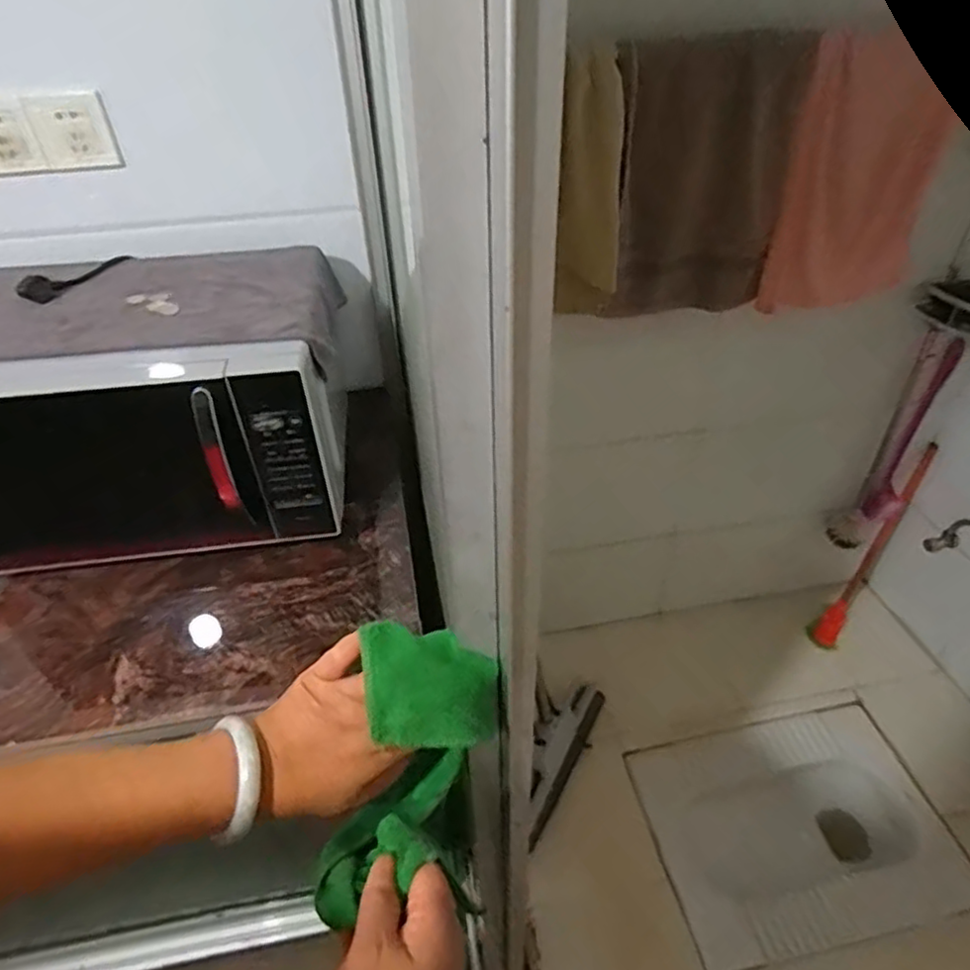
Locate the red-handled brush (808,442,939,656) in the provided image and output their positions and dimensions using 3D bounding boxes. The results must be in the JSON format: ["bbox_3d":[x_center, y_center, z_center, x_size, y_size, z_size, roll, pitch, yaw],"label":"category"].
[{"bbox_3d":[0.931,0.153,1.586,0.069,0.550,0.065,33,27,33],"label":"red-handled brush"}]

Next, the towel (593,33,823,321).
[{"bbox_3d":[0.297,-0.403,0.921,0.251,0.352,0.038,-10,42,-9],"label":"towel"}]

